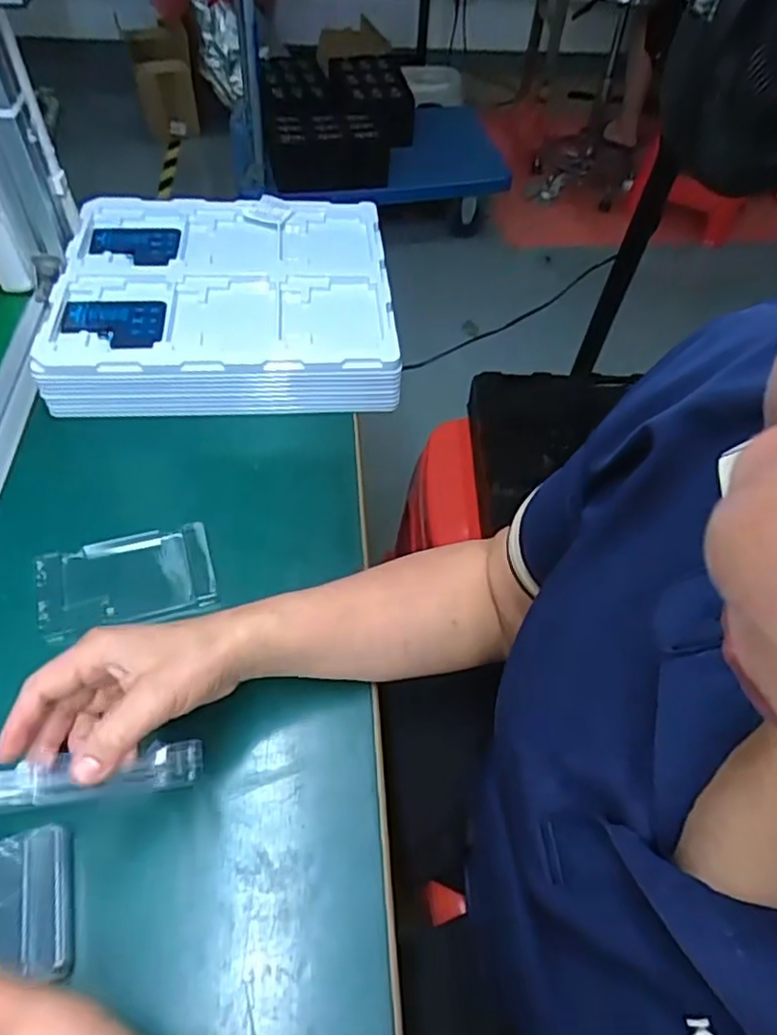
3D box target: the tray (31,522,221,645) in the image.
[{"bbox_3d":[-0.198,0.047,0.497,0.123,0.018,0.077,-13,54,-14],"label":"tray"}]

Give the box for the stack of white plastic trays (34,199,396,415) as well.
[{"bbox_3d":[-0.163,-0.224,0.669,0.317,0.064,0.271,-2,53,-6],"label":"stack of white plastic trays"}]

